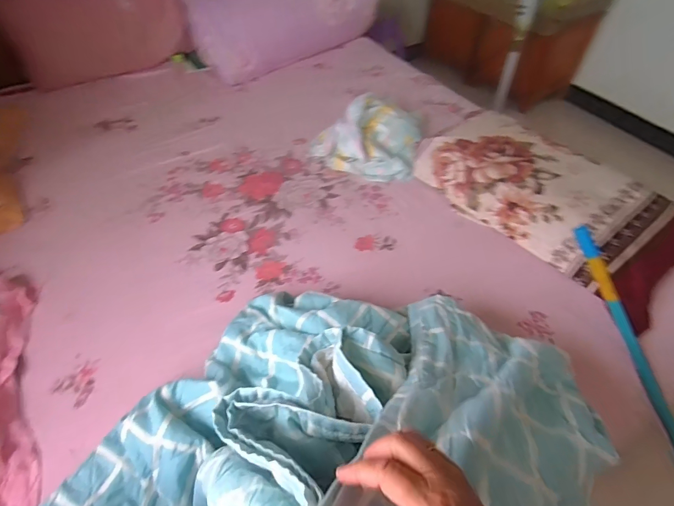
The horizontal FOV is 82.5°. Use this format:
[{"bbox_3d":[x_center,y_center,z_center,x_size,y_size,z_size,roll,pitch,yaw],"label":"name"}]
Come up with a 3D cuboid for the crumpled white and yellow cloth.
[{"bbox_3d":[0.087,-0.347,1.141,0.326,0.124,0.247,5,52,5],"label":"crumpled white and yellow cloth"}]

